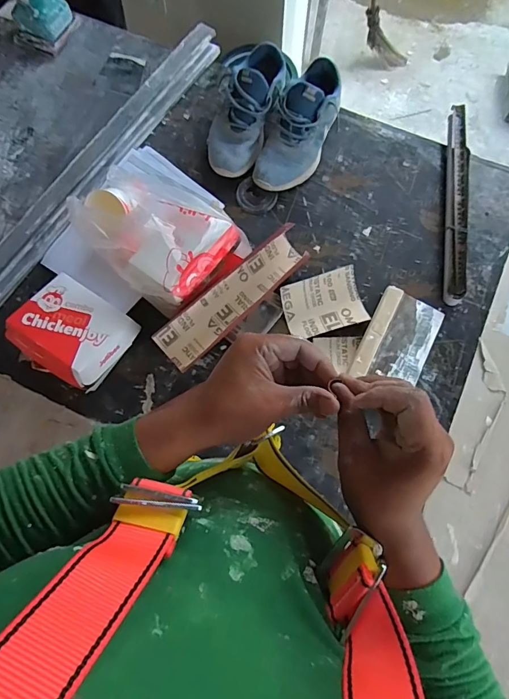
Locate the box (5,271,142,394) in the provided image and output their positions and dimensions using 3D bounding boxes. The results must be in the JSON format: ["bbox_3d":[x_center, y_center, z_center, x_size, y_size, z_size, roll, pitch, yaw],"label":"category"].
[{"bbox_3d":[-0.307,-0.027,0.700,0.176,0.086,0.149,32,78,8],"label":"box"}]

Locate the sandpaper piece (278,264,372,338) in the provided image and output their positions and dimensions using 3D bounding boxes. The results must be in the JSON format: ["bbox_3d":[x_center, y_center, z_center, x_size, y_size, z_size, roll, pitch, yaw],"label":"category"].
[{"bbox_3d":[0.125,-0.081,0.752,0.145,0.040,0.102,-18,77,-4],"label":"sandpaper piece"}]

